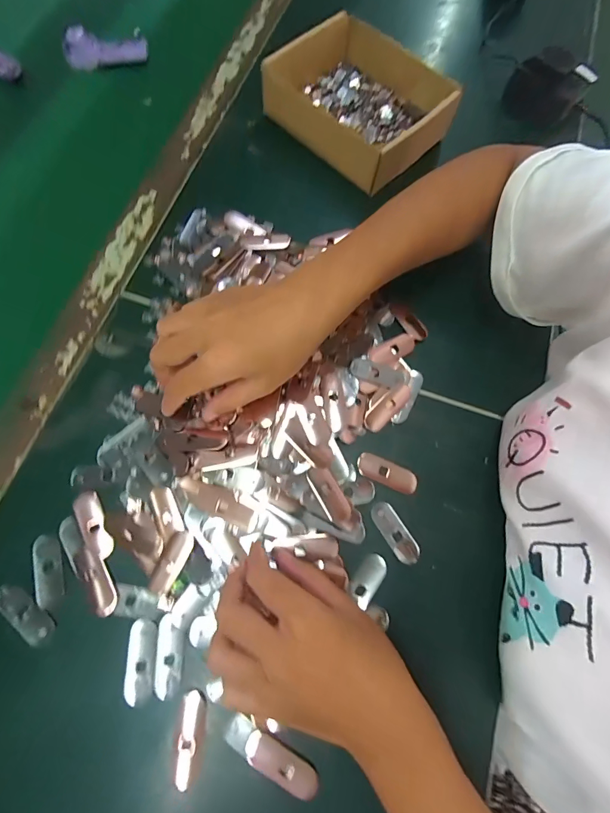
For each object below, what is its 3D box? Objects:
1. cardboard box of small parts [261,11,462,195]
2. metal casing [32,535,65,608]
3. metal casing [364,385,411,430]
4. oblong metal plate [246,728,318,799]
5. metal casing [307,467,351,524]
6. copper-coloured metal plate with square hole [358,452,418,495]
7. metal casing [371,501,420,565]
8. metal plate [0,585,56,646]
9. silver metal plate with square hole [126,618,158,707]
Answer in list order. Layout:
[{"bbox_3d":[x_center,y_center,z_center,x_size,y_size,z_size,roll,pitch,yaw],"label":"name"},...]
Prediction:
[{"bbox_3d":[0.060,-0.328,0.418,0.178,0.049,0.152,41,75,11],"label":"cardboard box of small parts"},{"bbox_3d":[-0.190,0.121,0.287,0.018,0.005,0.049,-18,73,-7],"label":"metal casing"},{"bbox_3d":[0.072,0.000,0.338,0.051,0.005,0.016,-43,78,-14],"label":"metal casing"},{"bbox_3d":[-0.016,0.235,0.254,0.050,0.007,0.021,29,73,7],"label":"oblong metal plate"},{"bbox_3d":[0.019,0.069,0.309,0.020,0.008,0.046,-29,75,-10],"label":"metal casing"},{"bbox_3d":[0.068,0.054,0.319,0.050,0.004,0.021,22,73,5],"label":"copper-coloured metal plate with square hole"},{"bbox_3d":[0.071,0.098,0.304,0.019,0.004,0.050,-32,76,-11],"label":"metal casing"},{"bbox_3d":[-0.199,0.146,0.277,0.050,0.005,0.019,40,75,10],"label":"metal plate"},{"bbox_3d":[-0.116,0.178,0.272,0.020,0.005,0.052,2,72,-1],"label":"silver metal plate with square hole"}]

